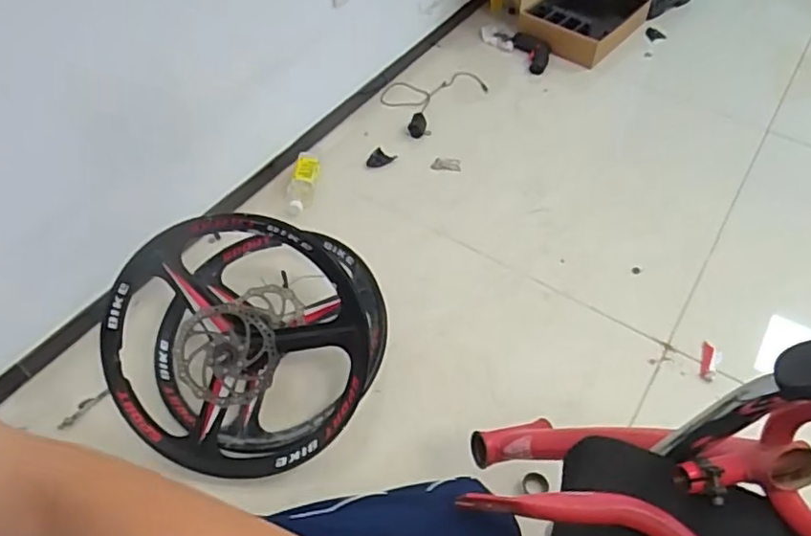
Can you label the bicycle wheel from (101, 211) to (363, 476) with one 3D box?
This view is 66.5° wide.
[{"bbox_3d":[-0.260,0.128,0.946,0.418,0.081,0.385,0,99,0],"label":"bicycle wheel"}]

